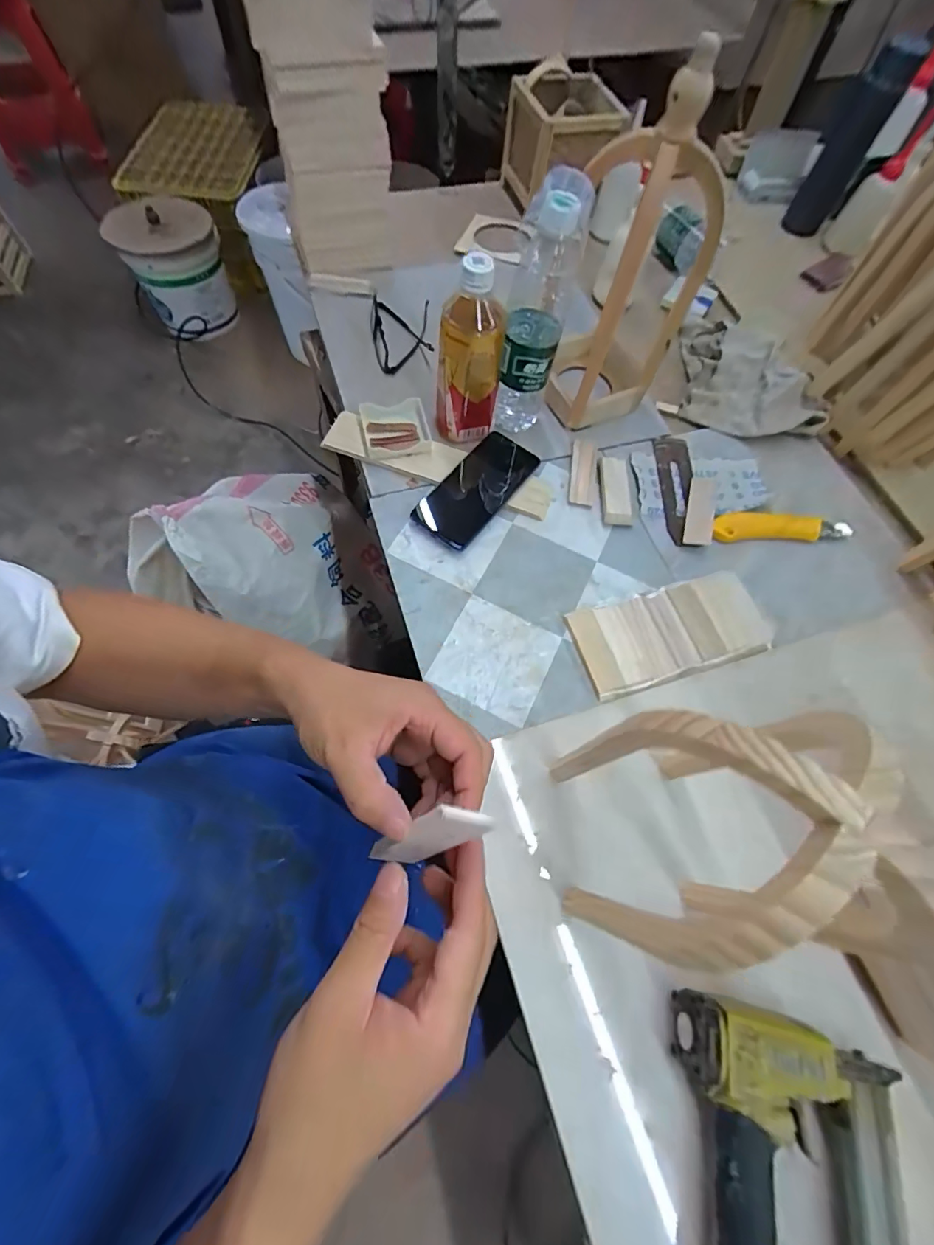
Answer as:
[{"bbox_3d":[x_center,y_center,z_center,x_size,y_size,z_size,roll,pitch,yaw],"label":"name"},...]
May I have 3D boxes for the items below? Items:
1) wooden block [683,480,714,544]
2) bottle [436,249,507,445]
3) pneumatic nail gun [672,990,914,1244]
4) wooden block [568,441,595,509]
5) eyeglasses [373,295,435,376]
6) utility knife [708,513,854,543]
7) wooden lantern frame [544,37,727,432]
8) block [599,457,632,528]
[{"bbox_3d":[0.283,-0.136,0.562,0.029,0.010,0.113,18,66,5],"label":"wooden block"},{"bbox_3d":[0.006,-0.288,0.512,0.074,0.180,0.064,3,66,-2],"label":"bottle"},{"bbox_3d":[0.221,0.385,0.296,0.143,0.050,0.236,3,66,-2],"label":"pneumatic nail gun"},{"bbox_3d":[0.143,-0.186,0.574,0.030,0.010,0.102,9,66,0],"label":"wooden block"},{"bbox_3d":[-0.090,-0.398,0.649,0.082,0.034,0.146,-5,66,-6],"label":"eyeglasses"},{"bbox_3d":[0.373,-0.115,0.556,0.168,0.010,0.037,-1,66,-4],"label":"utility knife"},{"bbox_3d":[0.169,-0.369,0.501,0.134,0.313,0.106,36,69,12],"label":"wooden lantern frame"},{"bbox_3d":[0.177,-0.158,0.562,0.032,0.011,0.096,3,66,-2],"label":"block"}]

